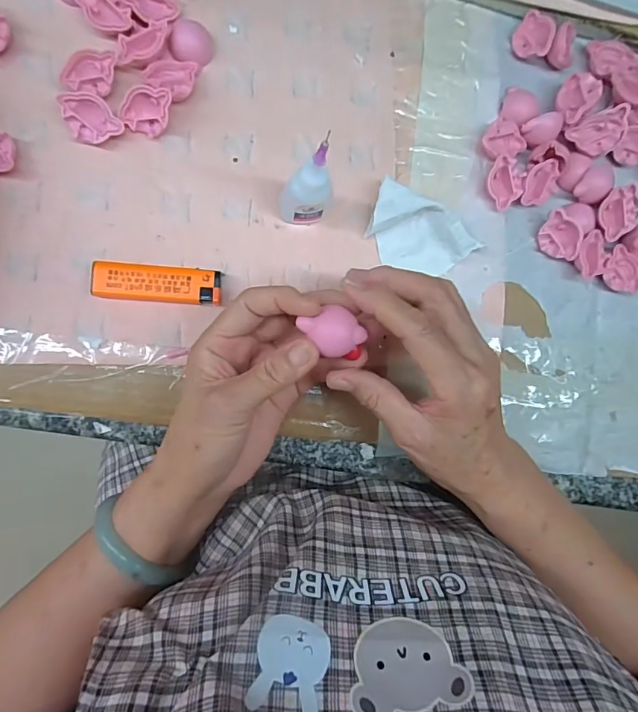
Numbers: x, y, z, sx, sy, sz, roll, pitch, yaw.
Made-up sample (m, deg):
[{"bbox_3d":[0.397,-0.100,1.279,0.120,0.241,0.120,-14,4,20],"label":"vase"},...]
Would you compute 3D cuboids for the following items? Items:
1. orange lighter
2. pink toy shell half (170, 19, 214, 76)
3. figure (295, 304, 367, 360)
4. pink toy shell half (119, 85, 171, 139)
[{"bbox_3d":[-0.106,-0.048,0.293,0.079,0.014,0.023,3,88,-8],"label":"orange lighter"},{"bbox_3d":[-0.086,-0.213,0.302,0.027,0.009,0.030,33,84,-6],"label":"pink toy shell half"},{"bbox_3d":[0.009,-0.012,0.247,0.025,0.020,0.036,-42,95,-7],"label":"figure"},{"bbox_3d":[-0.114,-0.162,0.292,0.031,0.011,0.029,18,121,-3],"label":"pink toy shell half"}]

